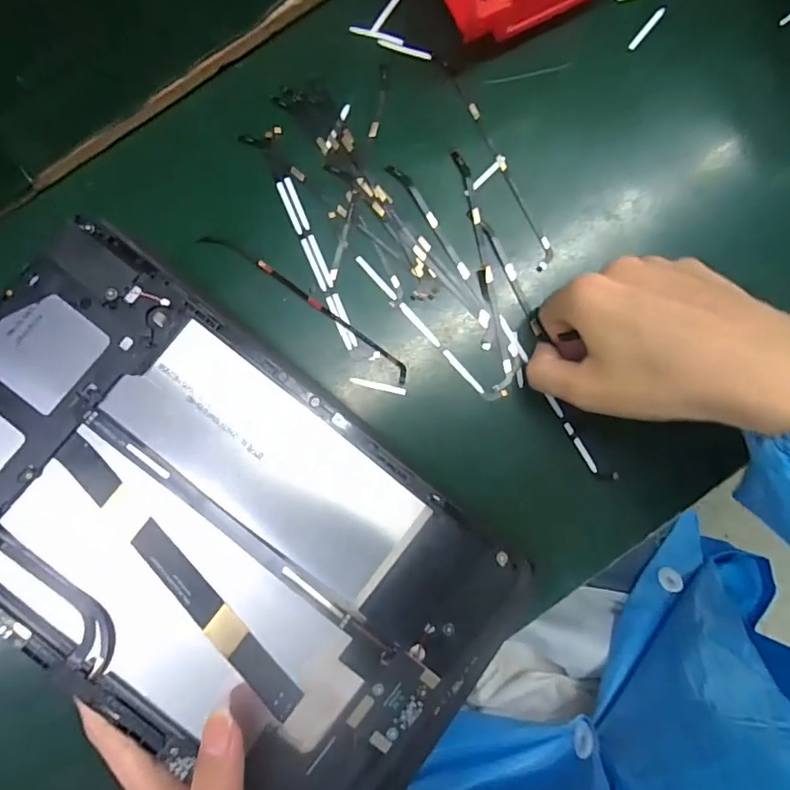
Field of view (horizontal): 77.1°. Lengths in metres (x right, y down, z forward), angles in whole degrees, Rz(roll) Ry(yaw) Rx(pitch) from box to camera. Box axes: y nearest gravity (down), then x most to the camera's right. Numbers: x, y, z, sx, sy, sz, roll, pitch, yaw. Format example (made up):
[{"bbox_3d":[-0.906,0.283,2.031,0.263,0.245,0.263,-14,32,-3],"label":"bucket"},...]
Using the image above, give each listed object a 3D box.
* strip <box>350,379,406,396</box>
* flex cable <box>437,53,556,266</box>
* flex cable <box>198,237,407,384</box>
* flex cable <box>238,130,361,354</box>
[{"bbox_3d":[-0.009,-0.005,0.277,0.032,0.004,0.004,14,86,-1],"label":"strip"},{"bbox_3d":[0.060,-0.136,0.287,0.012,0.004,0.136,-24,88,-3],"label":"flex cable"},{"bbox_3d":[-0.048,-0.050,0.278,0.136,0.004,0.011,36,86,0],"label":"flex cable"},{"bbox_3d":[-0.051,-0.088,0.280,0.013,0.004,0.133,-24,88,-3],"label":"flex cable"}]

